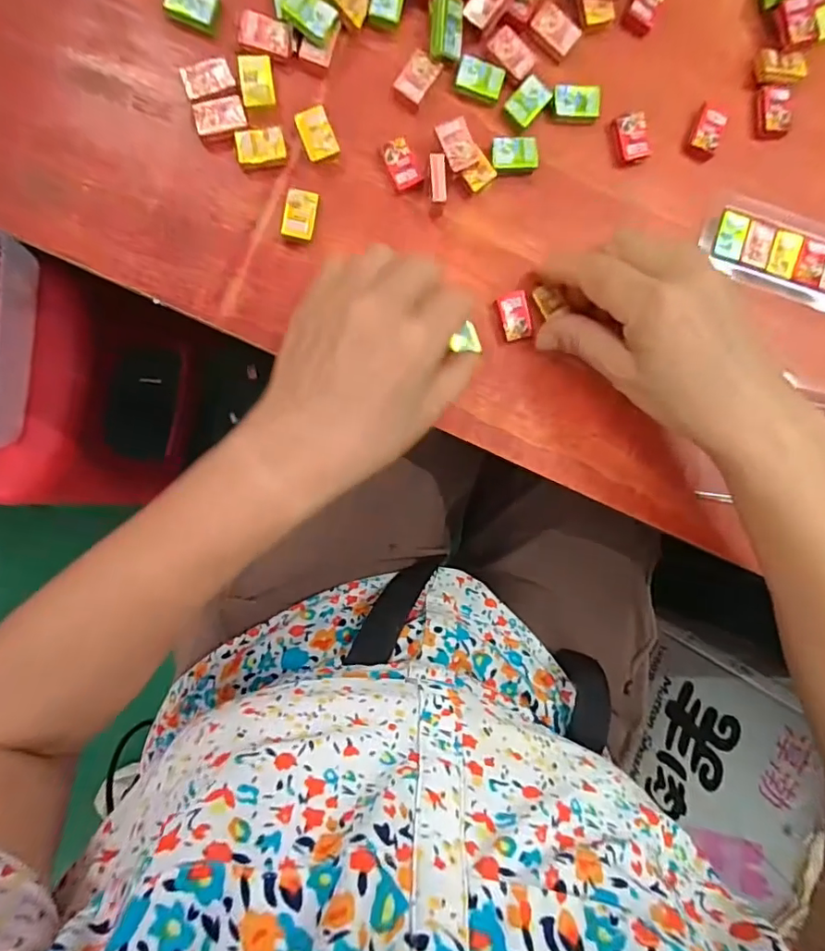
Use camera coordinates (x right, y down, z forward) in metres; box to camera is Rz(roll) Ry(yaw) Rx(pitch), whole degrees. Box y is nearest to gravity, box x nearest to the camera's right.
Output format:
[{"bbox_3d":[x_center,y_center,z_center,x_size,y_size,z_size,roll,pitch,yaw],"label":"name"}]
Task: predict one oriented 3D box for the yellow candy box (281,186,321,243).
[{"bbox_3d":[-0.061,-0.141,0.280,0.017,0.006,0.026,10,93,-6],"label":"yellow candy box"}]

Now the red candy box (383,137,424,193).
[{"bbox_3d":[-0.006,-0.170,0.282,0.016,0.007,0.025,-27,96,-3],"label":"red candy box"}]

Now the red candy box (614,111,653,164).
[{"bbox_3d":[0.124,-0.191,0.292,0.016,0.007,0.025,-14,95,-4],"label":"red candy box"}]

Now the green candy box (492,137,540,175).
[{"bbox_3d":[0.057,-0.178,0.287,0.027,0.007,0.017,-7,95,-4],"label":"green candy box"}]

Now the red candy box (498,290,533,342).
[{"bbox_3d":[0.059,-0.090,0.295,0.017,0.008,0.025,-15,95,-4],"label":"red candy box"}]

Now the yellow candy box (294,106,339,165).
[{"bbox_3d":[-0.051,-0.183,0.277,0.017,0.005,0.026,-22,96,-3],"label":"yellow candy box"}]

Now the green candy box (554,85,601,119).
[{"bbox_3d":[0.092,-0.208,0.287,0.026,0.006,0.015,-1,94,-5],"label":"green candy box"}]

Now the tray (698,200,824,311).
[{"bbox_3d":[0.234,-0.126,0.307,0.131,0.008,0.045,18,92,-6],"label":"tray"}]

